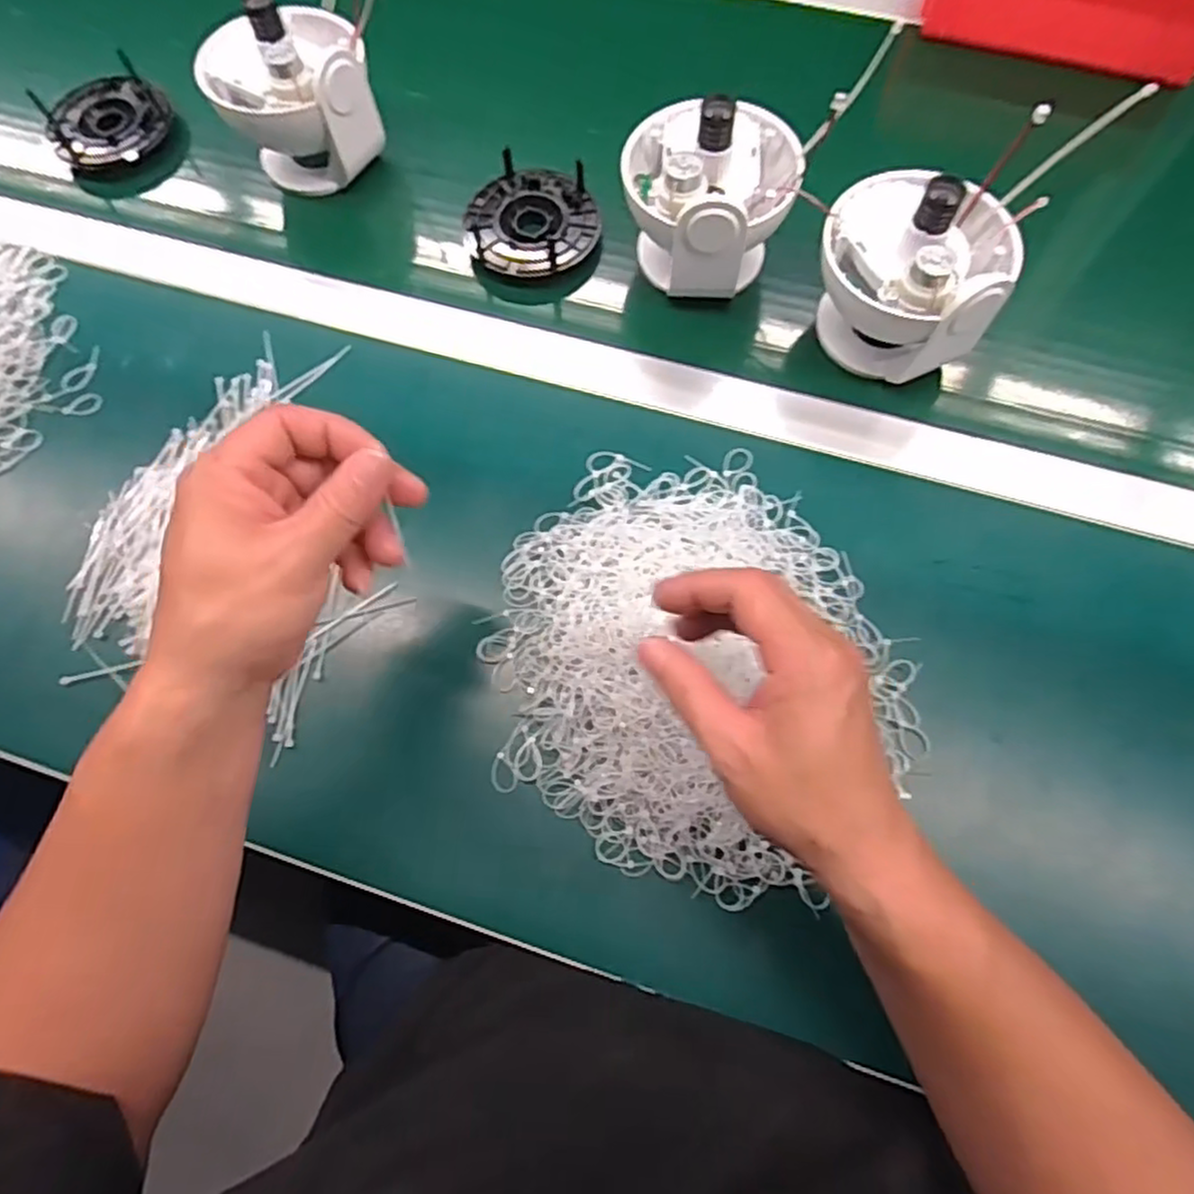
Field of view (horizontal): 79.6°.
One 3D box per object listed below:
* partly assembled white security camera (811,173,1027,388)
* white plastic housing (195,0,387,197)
[{"bbox_3d":[0.202,-0.210,0.465,0.112,0.111,0.099,25,73,10],"label":"partly assembled white security camera"},{"bbox_3d":[-0.227,-0.381,0.537,0.113,0.109,0.113,-25,71,-8],"label":"white plastic housing"}]

